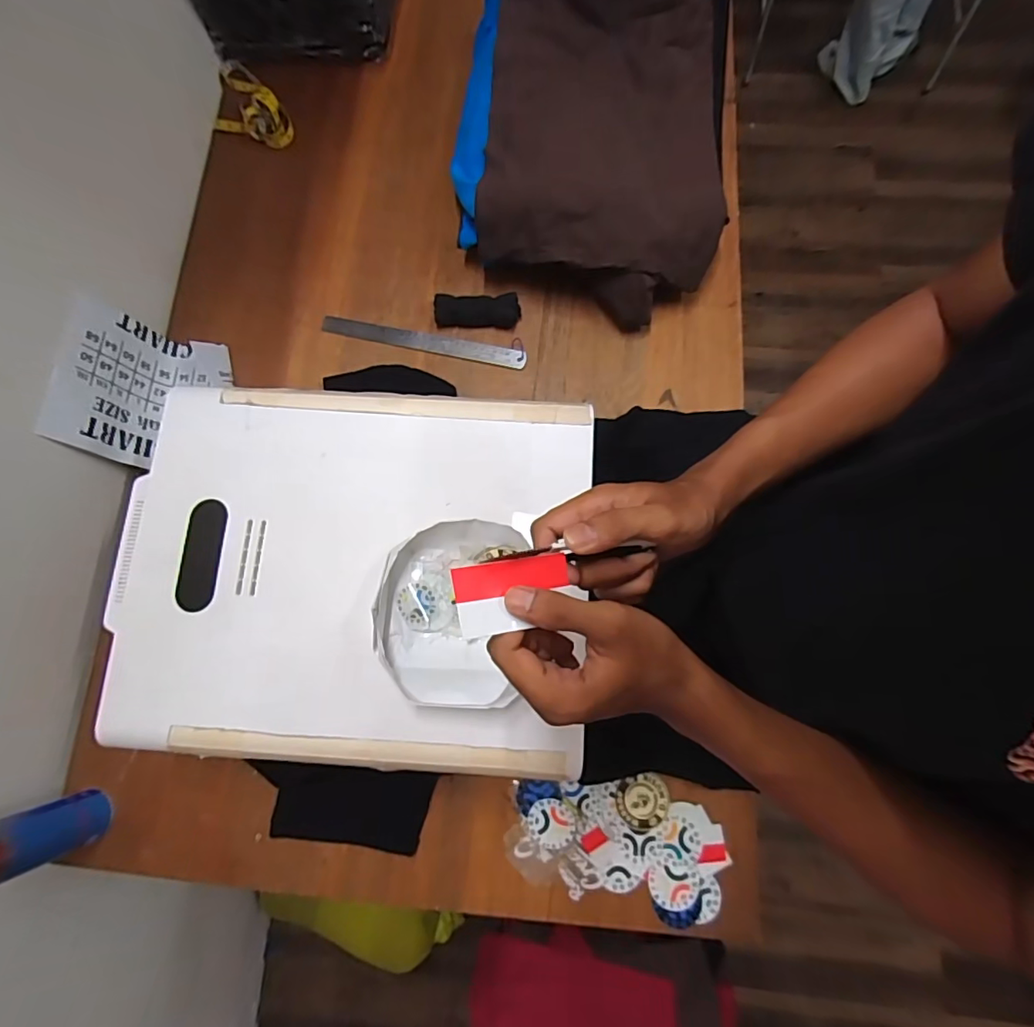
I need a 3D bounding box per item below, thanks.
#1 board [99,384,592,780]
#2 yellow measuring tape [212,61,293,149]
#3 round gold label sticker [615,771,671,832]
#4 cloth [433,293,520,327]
[{"bbox_3d":[-0.180,0.056,0.562,0.496,0.028,0.395,4,77,2],"label":"board"},{"bbox_3d":[-0.463,-0.686,0.877,0.106,0.030,0.200,-35,79,-7],"label":"yellow measuring tape"},{"bbox_3d":[0.156,0.357,0.646,0.065,0.004,0.065,0,77,1],"label":"round gold label sticker"},{"bbox_3d":[-0.061,-0.308,0.792,0.127,0.020,0.045,2,77,1],"label":"cloth"}]

